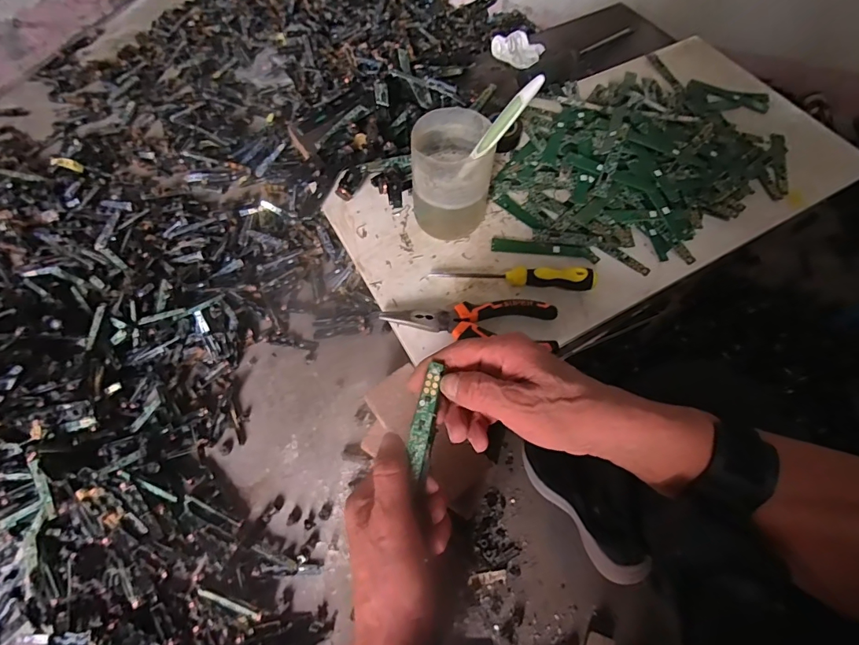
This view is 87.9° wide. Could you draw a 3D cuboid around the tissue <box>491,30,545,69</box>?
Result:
[{"bbox_3d":[0.121,-0.382,0.619,0.067,0.021,0.051,27,64,12],"label":"tissue"}]

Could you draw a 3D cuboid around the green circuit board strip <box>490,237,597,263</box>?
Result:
[{"bbox_3d":[0.121,-0.077,0.467,0.110,0.006,0.017,7,75,3],"label":"green circuit board strip"}]

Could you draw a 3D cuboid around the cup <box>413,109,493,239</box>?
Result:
[{"bbox_3d":[0.020,-0.140,0.434,0.074,0.096,0.076,1,61,-2],"label":"cup"}]

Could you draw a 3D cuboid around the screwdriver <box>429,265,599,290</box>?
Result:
[{"bbox_3d":[0.084,-0.044,0.428,0.157,0.028,0.018,4,61,0],"label":"screwdriver"}]

